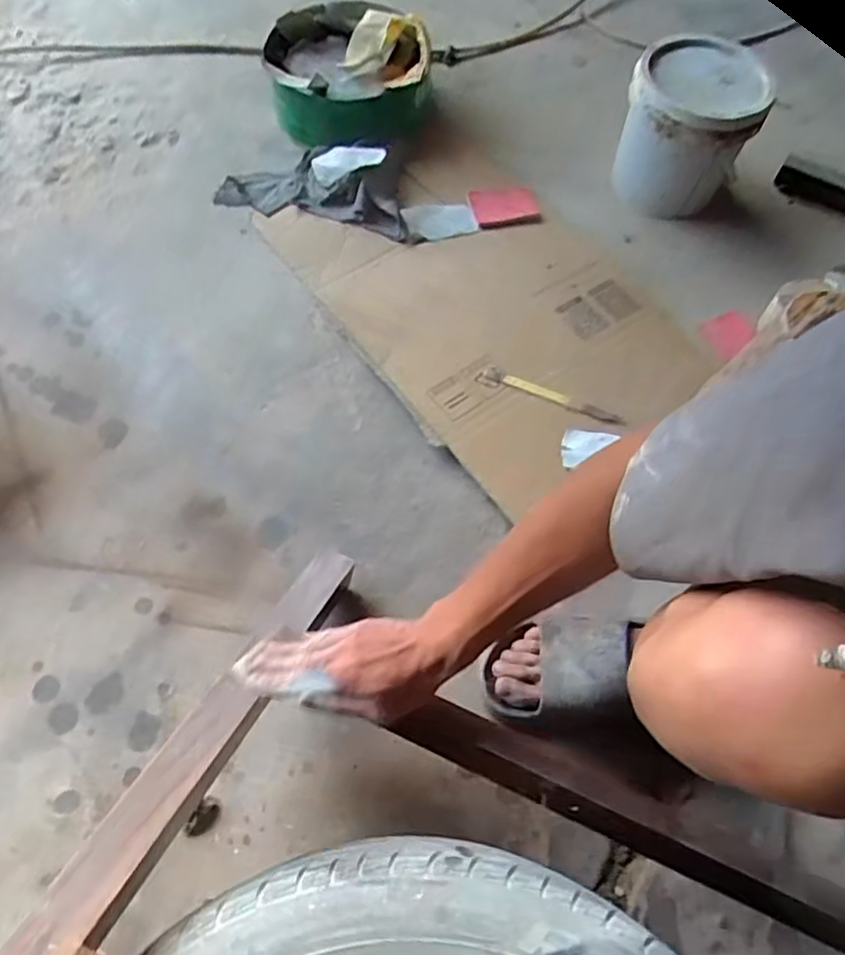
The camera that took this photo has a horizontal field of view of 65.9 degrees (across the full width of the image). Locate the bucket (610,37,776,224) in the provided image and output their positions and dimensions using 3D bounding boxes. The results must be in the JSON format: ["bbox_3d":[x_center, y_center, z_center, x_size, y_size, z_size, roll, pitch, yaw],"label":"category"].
[{"bbox_3d":[0.389,-0.521,0.976,0.187,0.167,0.185,1,63,-3],"label":"bucket"}]

